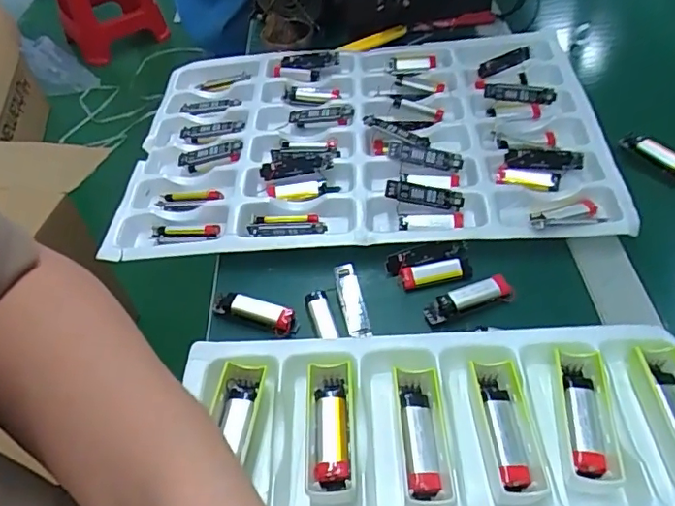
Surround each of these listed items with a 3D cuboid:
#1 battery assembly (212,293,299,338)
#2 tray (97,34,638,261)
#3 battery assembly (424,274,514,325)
[{"bbox_3d":[-0.066,0.046,0.425,0.067,0.013,0.018,12,51,17],"label":"battery assembly"},{"bbox_3d":[0.024,-0.122,0.565,0.459,0.033,0.323,-3,48,4],"label":"tray"},{"bbox_3d":[0.099,0.035,0.419,0.067,0.013,0.019,-17,49,-9],"label":"battery assembly"}]

